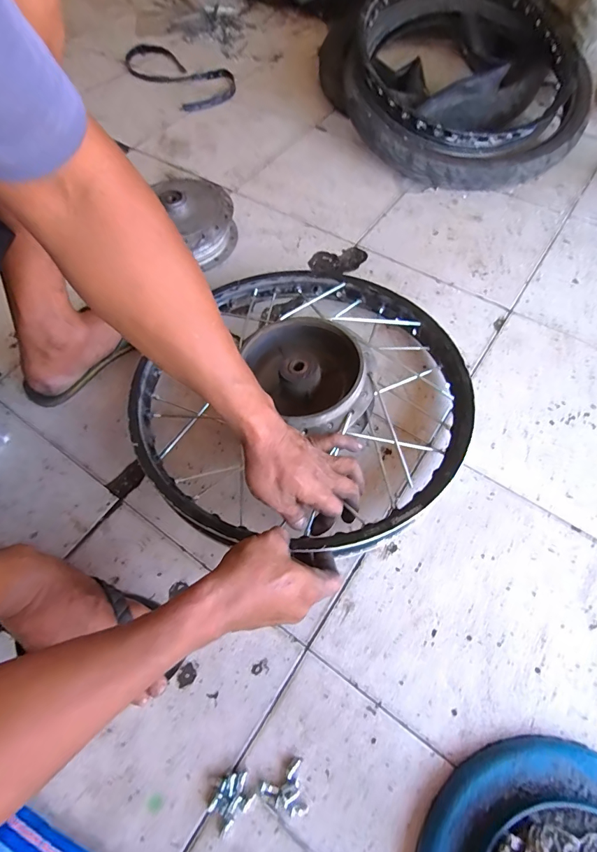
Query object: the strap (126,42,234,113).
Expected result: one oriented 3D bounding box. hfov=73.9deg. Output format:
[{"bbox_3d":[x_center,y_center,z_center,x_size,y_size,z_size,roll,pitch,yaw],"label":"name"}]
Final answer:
[{"bbox_3d":[-0.330,-0.945,1.064,0.179,0.013,0.408,-40,68,-18],"label":"strap"}]

